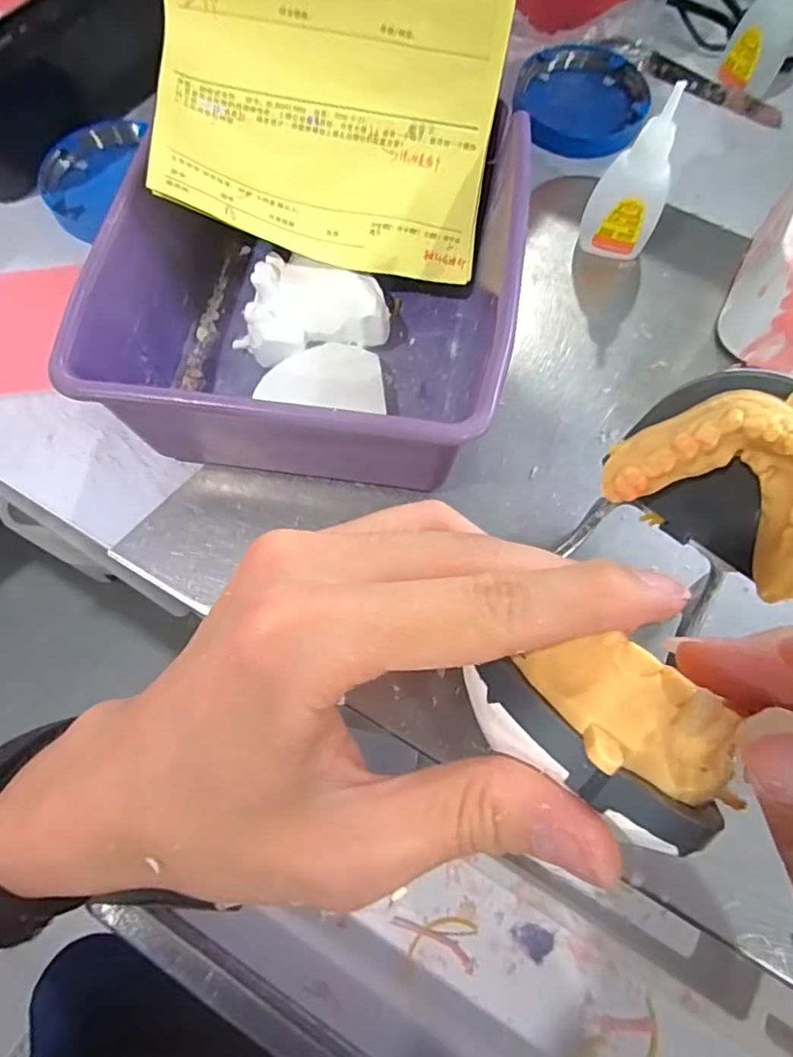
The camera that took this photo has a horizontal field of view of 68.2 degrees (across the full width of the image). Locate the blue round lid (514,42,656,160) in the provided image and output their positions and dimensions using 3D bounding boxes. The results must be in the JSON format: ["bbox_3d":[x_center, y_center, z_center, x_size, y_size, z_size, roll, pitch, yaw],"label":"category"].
[{"bbox_3d":[0.110,-0.254,0.348,0.076,0.018,0.076,11,69,3],"label":"blue round lid"}]

